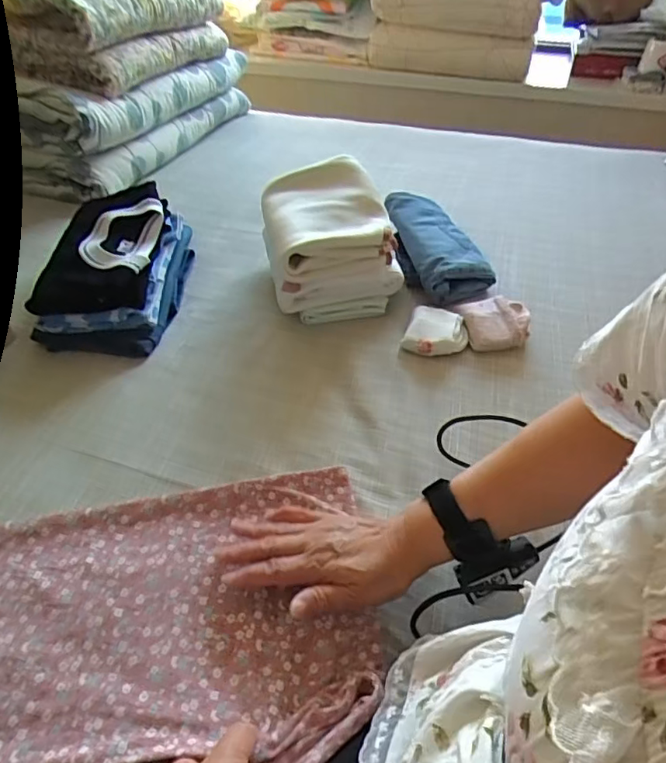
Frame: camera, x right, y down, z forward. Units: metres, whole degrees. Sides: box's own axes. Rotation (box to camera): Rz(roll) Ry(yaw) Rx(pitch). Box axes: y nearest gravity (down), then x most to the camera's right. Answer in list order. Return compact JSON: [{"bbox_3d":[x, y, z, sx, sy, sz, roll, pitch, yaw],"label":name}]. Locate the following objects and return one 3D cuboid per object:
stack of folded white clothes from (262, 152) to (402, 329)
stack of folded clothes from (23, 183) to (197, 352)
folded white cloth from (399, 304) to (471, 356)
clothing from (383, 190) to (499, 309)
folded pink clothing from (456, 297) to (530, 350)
[{"bbox_3d":[-0.005,-0.193,0.765,0.159,0.153,0.173,-8,43,-9],"label":"stack of folded white clothes"},{"bbox_3d":[-0.289,-0.160,0.760,0.144,0.110,0.257,2,42,2],"label":"stack of folded clothes"},{"bbox_3d":[0.133,-0.061,0.712,0.075,0.029,0.078,19,45,19],"label":"folded white cloth"},{"bbox_3d":[0.147,-0.195,0.817,0.127,0.080,0.206,-10,43,-11],"label":"clothing"},{"bbox_3d":[0.213,-0.075,0.723,0.085,0.033,0.078,-3,42,-4],"label":"folded pink clothing"}]

